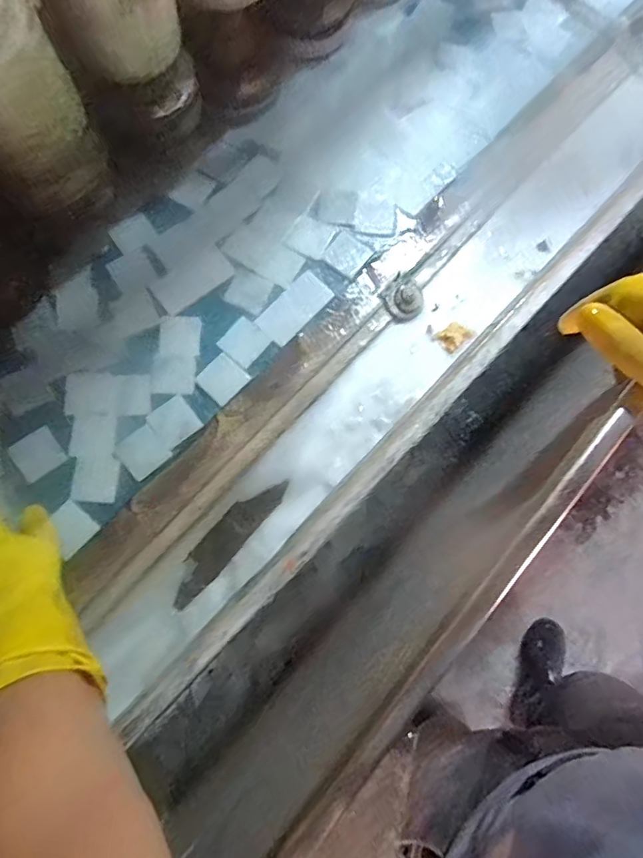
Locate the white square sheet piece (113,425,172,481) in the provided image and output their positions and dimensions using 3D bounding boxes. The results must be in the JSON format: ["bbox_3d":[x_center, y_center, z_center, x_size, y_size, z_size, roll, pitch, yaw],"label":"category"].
[{"bbox_3d":[-0.197,0.025,0.561,0.046,0.006,0.048,-40,78,-8],"label":"white square sheet piece"}]

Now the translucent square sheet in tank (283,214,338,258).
[{"bbox_3d":[-0.013,-0.234,0.610,0.045,0.007,0.052,27,78,8],"label":"translucent square sheet in tank"}]

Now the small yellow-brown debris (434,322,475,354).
[{"bbox_3d":[0.160,-0.114,0.611,0.038,0.004,0.030,-38,78,-7],"label":"small yellow-brown debris"}]

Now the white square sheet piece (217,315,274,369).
[{"bbox_3d":[-0.089,-0.102,0.587,0.046,0.007,0.049,40,80,11],"label":"white square sheet piece"}]

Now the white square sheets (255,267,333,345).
[{"bbox_3d":[-0.031,-0.144,0.598,0.046,0.005,0.091,42,81,11],"label":"white square sheets"}]

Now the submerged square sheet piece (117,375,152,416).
[{"bbox_3d":[-0.210,-0.039,0.567,0.037,0.006,0.044,-5,76,1],"label":"submerged square sheet piece"}]

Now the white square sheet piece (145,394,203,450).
[{"bbox_3d":[-0.165,-0.009,0.568,0.046,0.004,0.047,-38,78,-7],"label":"white square sheet piece"}]

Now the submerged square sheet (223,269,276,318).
[{"bbox_3d":[-0.085,-0.164,0.599,0.048,0.010,0.045,31,79,9],"label":"submerged square sheet"}]

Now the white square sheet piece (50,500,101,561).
[{"bbox_3d":[-0.265,0.104,0.536,0.047,0.011,0.042,42,81,11],"label":"white square sheet piece"}]

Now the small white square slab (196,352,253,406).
[{"bbox_3d":[-0.113,-0.057,0.579,0.044,0.004,0.047,44,81,-7],"label":"small white square slab"}]

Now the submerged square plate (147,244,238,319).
[{"bbox_3d":[-0.152,-0.177,0.597,0.092,0.010,0.045,-36,77,-7],"label":"submerged square plate"}]

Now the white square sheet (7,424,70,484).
[{"bbox_3d":[-0.308,0.027,0.551,0.047,0.006,0.049,-38,77,-7],"label":"white square sheet"}]

